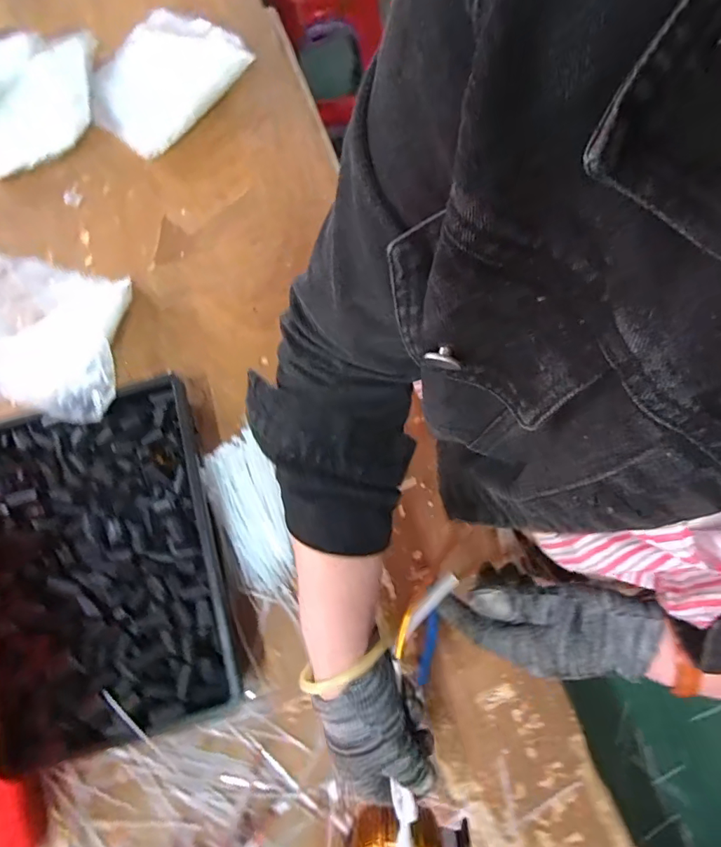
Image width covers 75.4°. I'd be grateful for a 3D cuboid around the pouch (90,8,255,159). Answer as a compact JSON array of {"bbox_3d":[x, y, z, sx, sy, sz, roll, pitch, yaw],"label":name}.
[{"bbox_3d":[-0.308,-0.534,0.720,0.195,0.038,0.230,42,80,10],"label":"pouch"}]

